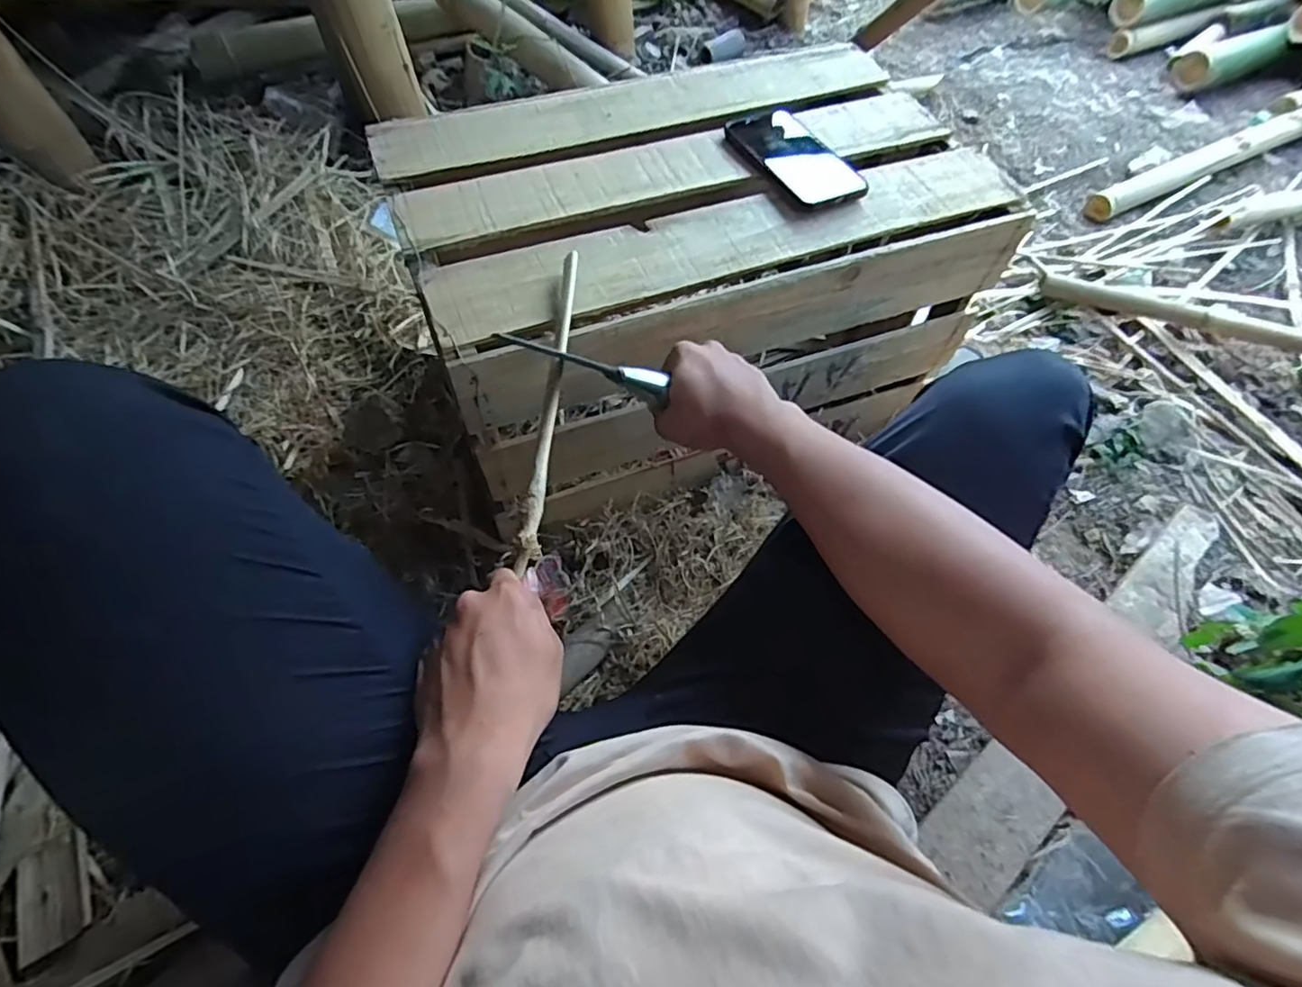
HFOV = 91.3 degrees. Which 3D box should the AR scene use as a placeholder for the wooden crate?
[{"bbox_3d":[0.039,-0.236,0.780,0.580,0.346,0.372,-21,58,-13],"label":"wooden crate"}]

